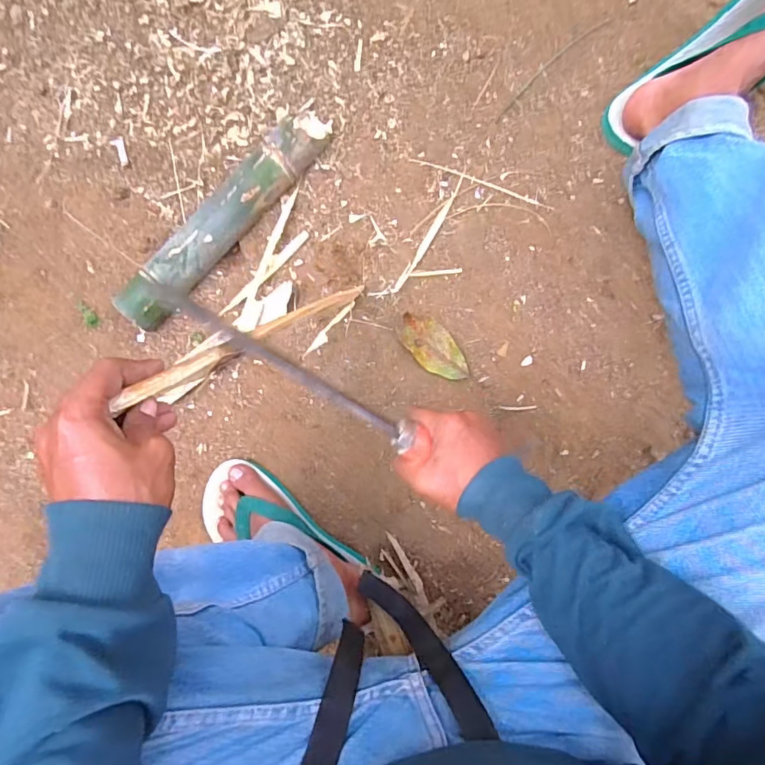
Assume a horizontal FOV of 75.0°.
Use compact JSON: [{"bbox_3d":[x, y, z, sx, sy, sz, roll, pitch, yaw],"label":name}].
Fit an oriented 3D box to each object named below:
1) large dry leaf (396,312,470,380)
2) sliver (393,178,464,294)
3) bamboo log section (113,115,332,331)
[{"bbox_3d":[0.065,-0.043,0.621,0.050,0.014,0.101,-41,88,-1],"label":"large dry leaf"},{"bbox_3d":[0.060,-0.183,0.625,0.012,0.011,0.164,32,88,1],"label":"sliver"},{"bbox_3d":[-0.196,-0.206,0.619,0.056,0.047,0.331,43,92,-2],"label":"bamboo log section"}]

